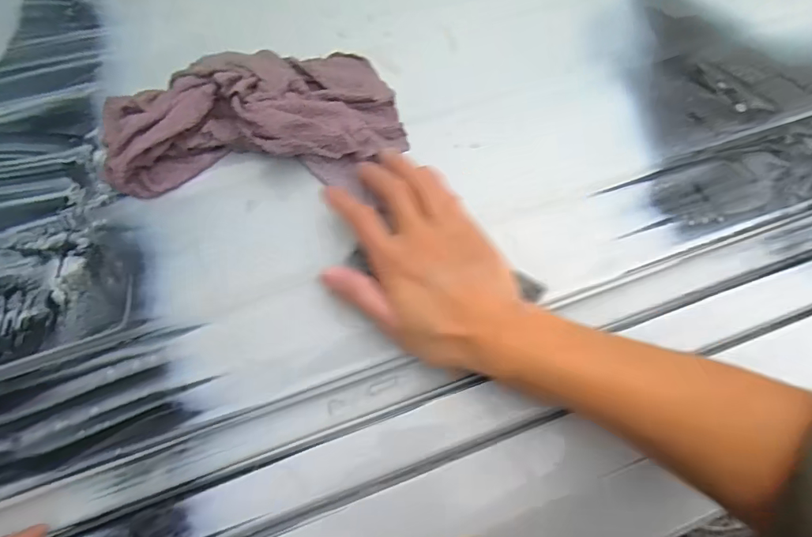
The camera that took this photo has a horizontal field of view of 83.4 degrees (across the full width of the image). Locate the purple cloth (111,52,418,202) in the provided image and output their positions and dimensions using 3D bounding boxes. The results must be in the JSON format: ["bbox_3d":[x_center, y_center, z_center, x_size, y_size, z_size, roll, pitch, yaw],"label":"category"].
[{"bbox_3d":[-0.115,-0.110,0.350,0.224,0.048,0.137,-8,68,-7],"label":"purple cloth"}]

